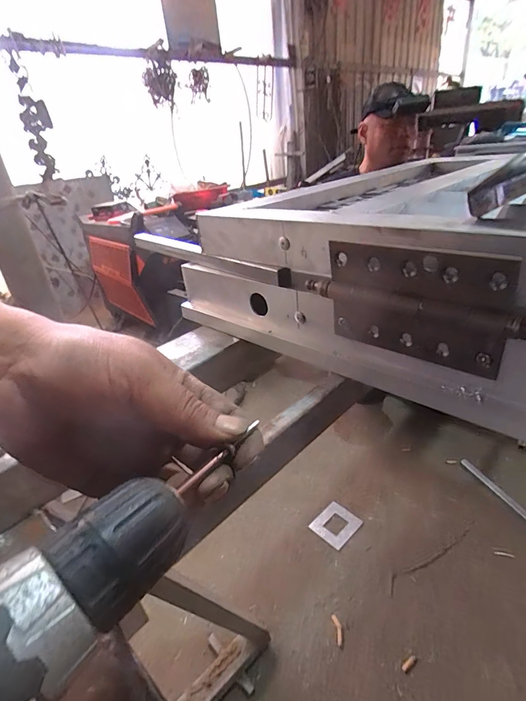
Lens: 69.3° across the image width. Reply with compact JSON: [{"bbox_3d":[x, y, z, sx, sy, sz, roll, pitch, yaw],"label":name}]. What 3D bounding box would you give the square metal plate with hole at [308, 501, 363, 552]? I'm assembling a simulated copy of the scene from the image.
[{"bbox_3d":[0.216,0.513,1.126,0.114,0.009,0.129,21,39,39],"label":"square metal plate with hole"}]

